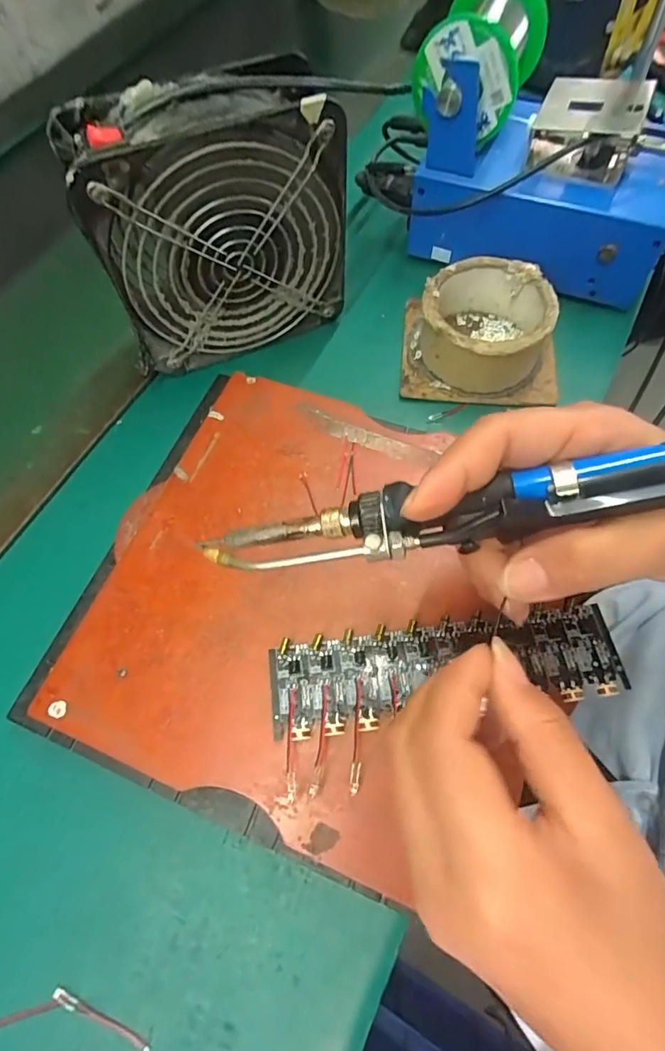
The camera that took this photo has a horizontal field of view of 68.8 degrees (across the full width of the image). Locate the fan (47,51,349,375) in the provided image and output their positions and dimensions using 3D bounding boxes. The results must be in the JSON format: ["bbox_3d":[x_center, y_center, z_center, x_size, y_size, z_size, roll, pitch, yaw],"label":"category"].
[{"bbox_3d":[-0.069,-0.182,0.311,0.153,0.148,0.053,-21,66,-6],"label":"fan"}]

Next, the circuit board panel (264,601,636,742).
[{"bbox_3d":[0.052,0.067,0.233,0.163,0.005,0.043,-8,64,0],"label":"circuit board panel"}]

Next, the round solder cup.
[{"bbox_3d":[0.105,-0.138,0.341,0.082,0.045,0.084,-2,64,5],"label":"round solder cup"}]

